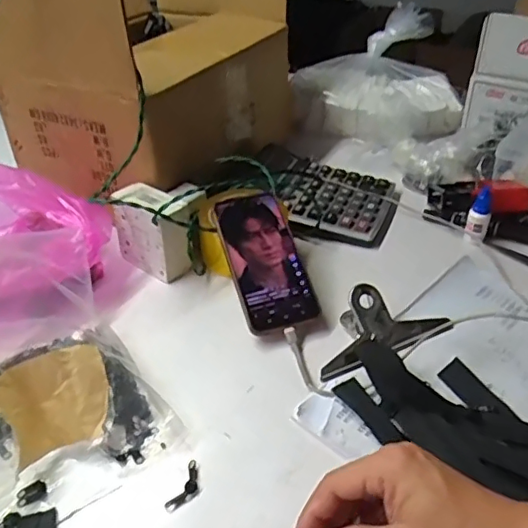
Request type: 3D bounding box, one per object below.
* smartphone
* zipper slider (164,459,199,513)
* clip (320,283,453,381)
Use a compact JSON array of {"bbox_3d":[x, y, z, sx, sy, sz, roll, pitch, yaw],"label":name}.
[{"bbox_3d":[-0.002,-0.007,0.590,0.078,0.013,0.162,-13,63,-13],"label":"smartphone"},{"bbox_3d":[-0.059,0.171,0.430,0.015,0.004,0.042,14,41,19],"label":"zipper slider"},{"bbox_3d":[0.105,0.055,0.539,0.141,0.039,0.069,-19,40,-22],"label":"clip"}]

